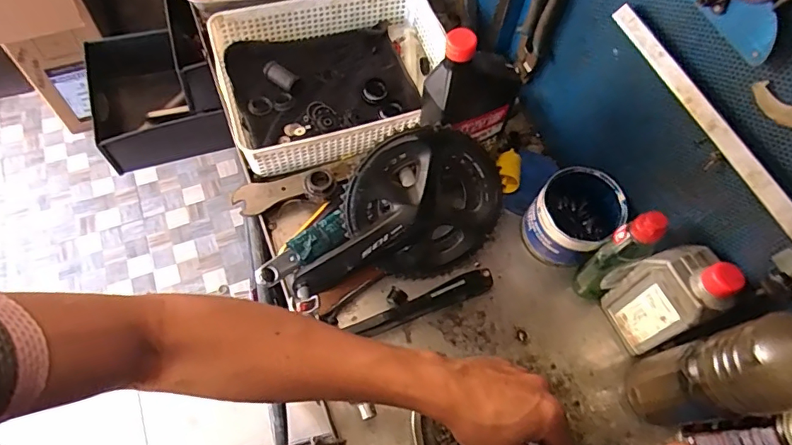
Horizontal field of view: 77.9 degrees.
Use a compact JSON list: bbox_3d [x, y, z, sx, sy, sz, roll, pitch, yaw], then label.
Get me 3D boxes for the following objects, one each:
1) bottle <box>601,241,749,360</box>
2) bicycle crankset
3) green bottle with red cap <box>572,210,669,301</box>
[{"bbox_3d":[0.296,0.078,0.540,0.049,0.175,0.089,-17,64,-13],"label":"bottle"},{"bbox_3d":[0.009,-0.001,0.626,0.189,0.101,0.258,30,101,-19],"label":"bicycle crankset"},{"bbox_3d":[0.257,0.042,0.577,0.049,0.165,0.045,2,61,-3],"label":"green bottle with red cap"}]

